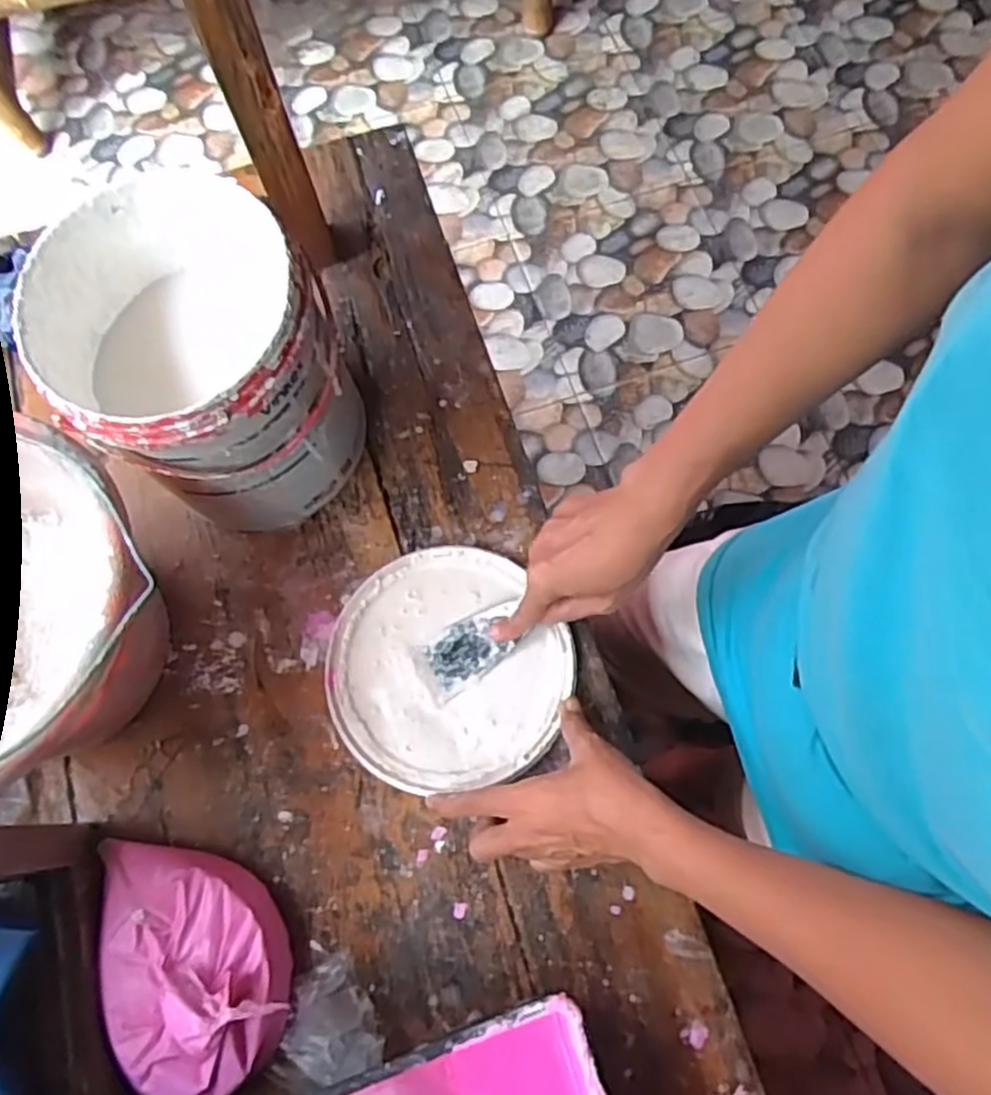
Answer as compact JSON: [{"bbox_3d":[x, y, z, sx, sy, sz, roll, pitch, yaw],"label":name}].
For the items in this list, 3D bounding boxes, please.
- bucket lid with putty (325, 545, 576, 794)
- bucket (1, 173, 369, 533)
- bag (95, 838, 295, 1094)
[{"bbox_3d":[-0.034,0.085,0.560,0.174,0.010,0.167,-11,71,-2],"label":"bucket lid with putty"},{"bbox_3d":[-0.201,-0.127,0.544,0.170,0.188,0.193,-31,73,-9],"label":"bucket"},{"bbox_3d":[-0.195,0.266,0.480,0.129,0.048,0.147,-3,71,0],"label":"bag"}]

